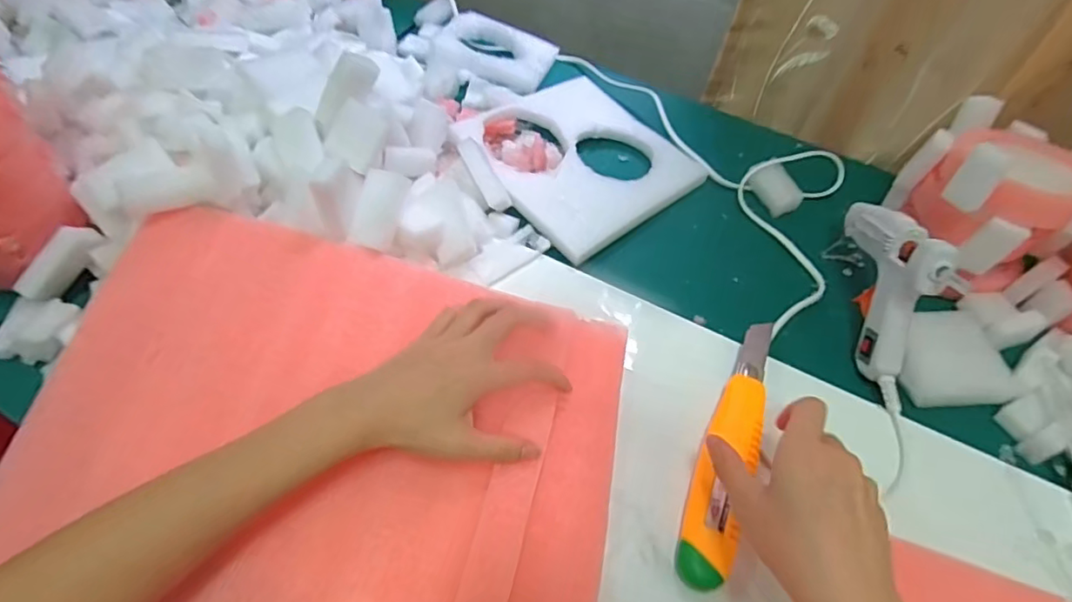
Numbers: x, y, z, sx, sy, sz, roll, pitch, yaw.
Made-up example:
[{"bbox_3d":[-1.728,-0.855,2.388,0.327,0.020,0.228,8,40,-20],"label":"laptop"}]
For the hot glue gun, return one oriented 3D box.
[{"bbox_3d":[0.262,-0.012,0.419,0.023,0.101,0.151,7,54,1],"label":"hot glue gun"}]

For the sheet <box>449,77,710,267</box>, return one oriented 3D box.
[{"bbox_3d":[0.042,-0.137,0.535,0.183,0.019,0.175,-34,68,-29],"label":"sheet"}]

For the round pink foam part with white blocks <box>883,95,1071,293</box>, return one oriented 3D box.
[{"bbox_3d":[0.365,-0.088,0.454,0.124,0.115,0.123,2,54,-3],"label":"round pink foam part with white blocks"}]

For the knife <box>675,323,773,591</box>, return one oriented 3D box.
[{"bbox_3d":[0.129,0.088,0.375,0.032,0.024,0.186,21,59,11],"label":"knife"}]

